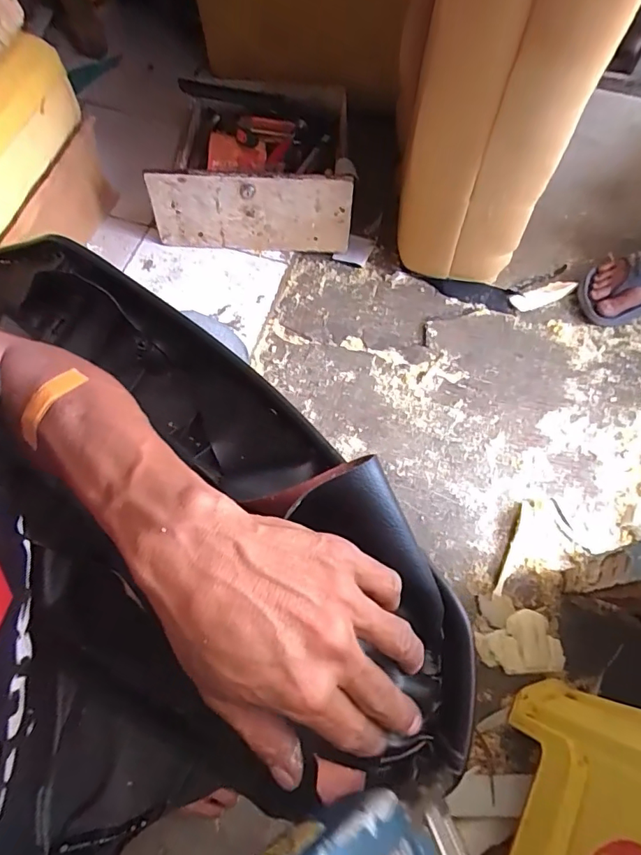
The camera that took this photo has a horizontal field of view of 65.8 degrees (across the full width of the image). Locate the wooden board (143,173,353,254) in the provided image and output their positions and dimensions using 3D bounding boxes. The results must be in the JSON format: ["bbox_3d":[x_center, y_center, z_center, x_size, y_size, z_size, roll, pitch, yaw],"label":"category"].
[{"bbox_3d":[-0.124,-0.379,0.901,0.349,0.174,0.021,1,66,0],"label":"wooden board"}]

